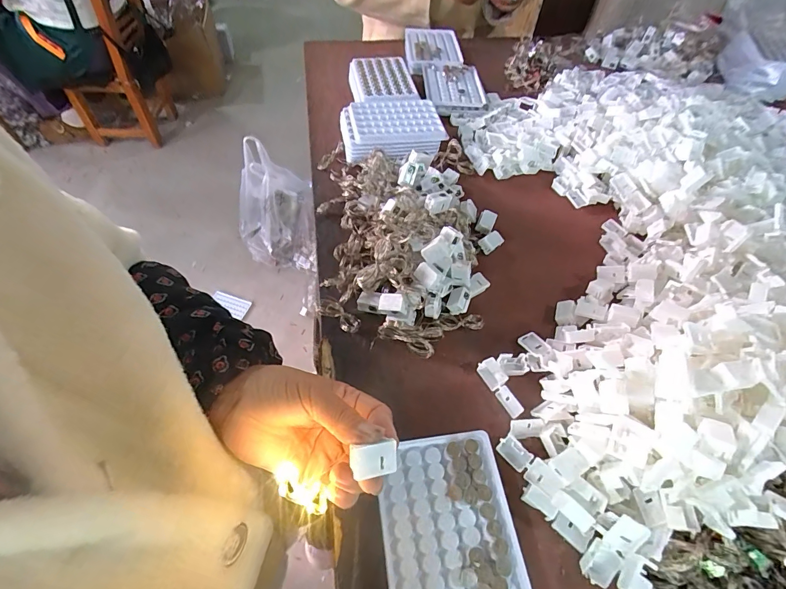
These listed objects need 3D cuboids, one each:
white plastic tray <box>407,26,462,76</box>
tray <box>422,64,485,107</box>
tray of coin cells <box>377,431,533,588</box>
[{"bbox_3d":[0.071,-0.449,0.712,0.091,0.024,0.143,0,55,-3],"label":"white plastic tray"},{"bbox_3d":[0.100,-0.345,0.647,0.088,0.022,0.119,-2,55,-4],"label":"tray"},{"bbox_3d":[0.041,0.175,0.286,0.096,0.017,0.130,-8,56,-4],"label":"tray of coin cells"}]

